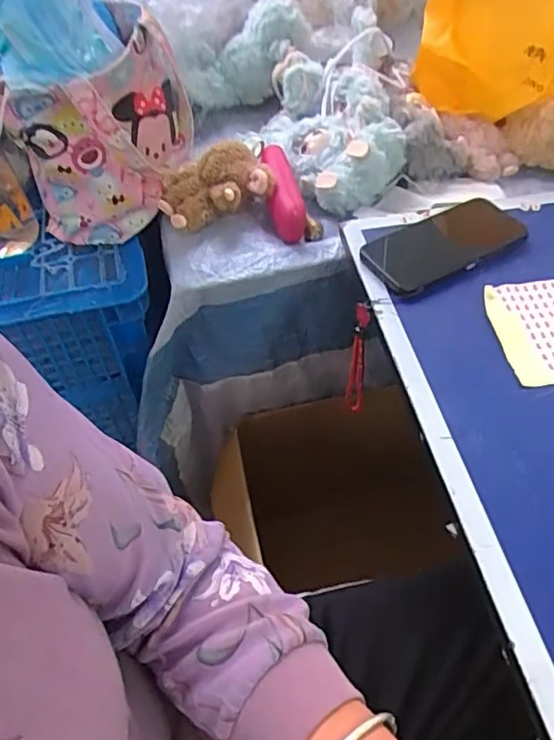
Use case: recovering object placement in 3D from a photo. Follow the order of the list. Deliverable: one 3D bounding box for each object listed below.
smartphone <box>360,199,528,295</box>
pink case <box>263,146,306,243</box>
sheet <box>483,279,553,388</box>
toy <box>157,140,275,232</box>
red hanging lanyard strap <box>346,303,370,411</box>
[{"bbox_3d":[0.167,-0.129,0.588,0.165,0.015,0.091,-26,54,-13],"label":"smartphone"},{"bbox_3d":[0.006,-0.214,0.672,0.040,0.039,0.141,-7,63,-2],"label":"pink case"},{"bbox_3d":[0.245,-0.037,0.515,0.095,0.009,0.115,-10,54,-1],"label":"sheet"},{"bbox_3d":[-0.072,-0.210,0.672,0.127,0.072,0.079,-10,50,-4],"label":"toy"},{"bbox_3d":[0.086,-0.011,0.617,0.014,0.163,0.019,-9,50,-3],"label":"red hanging lanyard strap"}]

